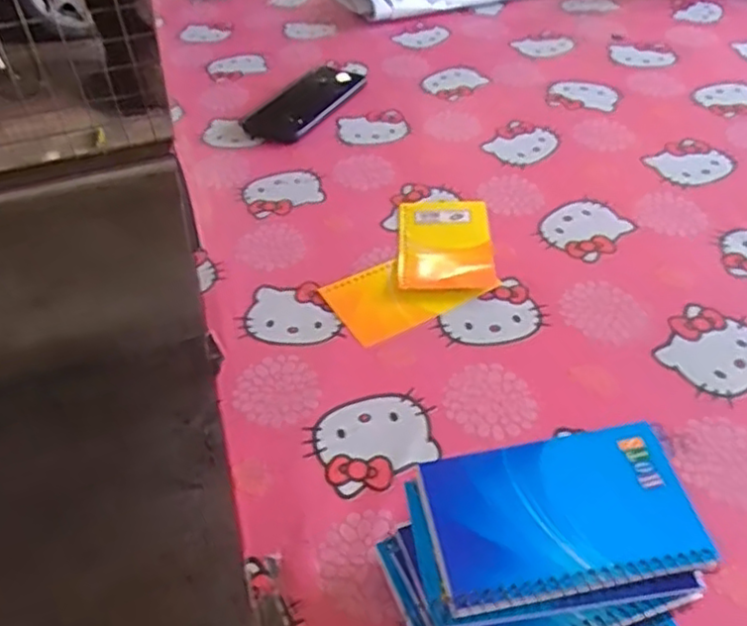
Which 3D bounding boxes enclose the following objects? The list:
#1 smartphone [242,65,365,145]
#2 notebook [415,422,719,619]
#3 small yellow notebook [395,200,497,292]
[{"bbox_3d":[-0.075,-0.254,0.816,0.077,0.016,0.161,23,50,26],"label":"smartphone"},{"bbox_3d":[0.094,0.101,0.350,0.137,0.012,0.088,-8,44,-4],"label":"notebook"},{"bbox_3d":[0.062,-0.063,0.603,0.080,0.010,0.127,-2,43,3],"label":"small yellow notebook"}]

